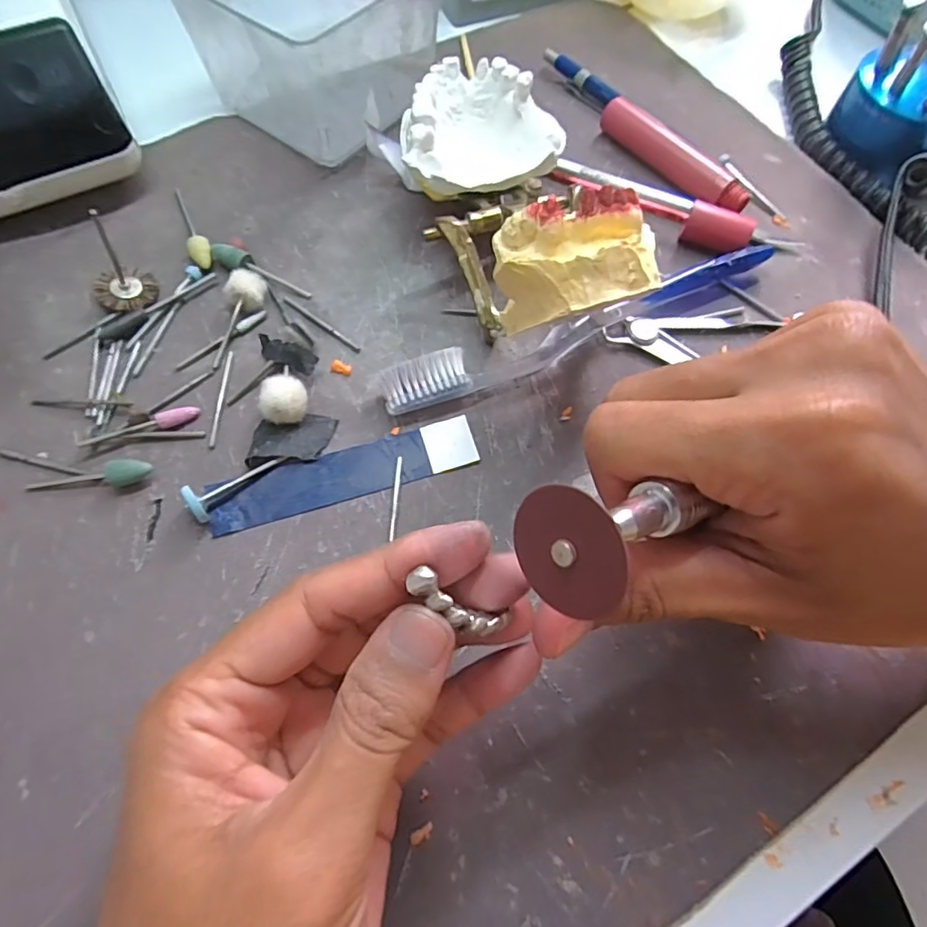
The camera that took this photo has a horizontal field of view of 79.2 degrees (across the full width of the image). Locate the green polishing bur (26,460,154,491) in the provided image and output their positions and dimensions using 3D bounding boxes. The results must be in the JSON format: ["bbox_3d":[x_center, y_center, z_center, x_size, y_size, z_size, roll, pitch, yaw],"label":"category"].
[{"bbox_3d":[-0.141,0.006,0.210,0.046,0.009,0.008,-10,67,9],"label":"green polishing bur"}]

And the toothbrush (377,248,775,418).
[{"bbox_3d":[0.053,-0.058,0.241,0.182,0.015,0.017,-21,69,-11],"label":"toothbrush"}]

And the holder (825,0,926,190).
[{"bbox_3d":[0.220,-0.183,0.271,0.056,0.070,0.061,38,71,14],"label":"holder"}]

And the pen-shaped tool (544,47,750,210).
[{"bbox_3d":[0.089,-0.174,0.292,0.016,0.017,0.141,-32,71,-14],"label":"pen-shaped tool"}]

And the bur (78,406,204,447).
[{"bbox_3d":[-0.126,-0.014,0.220,0.043,0.006,0.006,-18,68,-9],"label":"bur"}]

